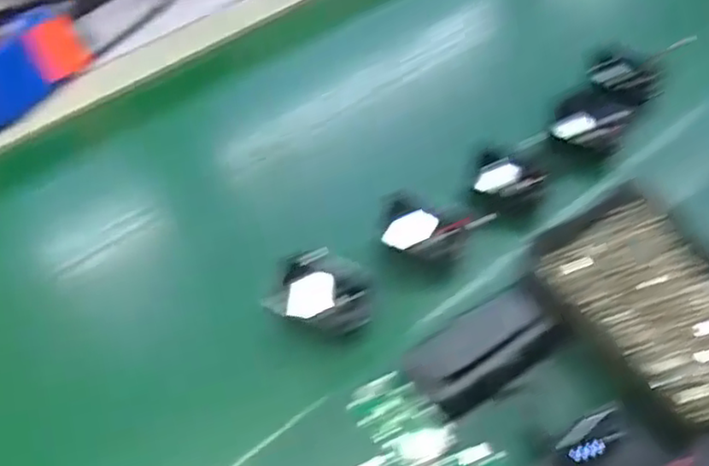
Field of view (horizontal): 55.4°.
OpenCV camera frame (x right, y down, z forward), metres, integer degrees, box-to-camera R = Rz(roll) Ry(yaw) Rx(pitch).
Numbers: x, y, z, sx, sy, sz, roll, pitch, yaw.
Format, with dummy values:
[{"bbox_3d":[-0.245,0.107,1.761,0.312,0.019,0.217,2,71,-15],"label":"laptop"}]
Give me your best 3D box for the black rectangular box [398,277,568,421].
[{"bbox_3d":[0.092,0.081,0.461,0.104,0.035,0.052,-33,55,-2],"label":"black rectangular box"}]

